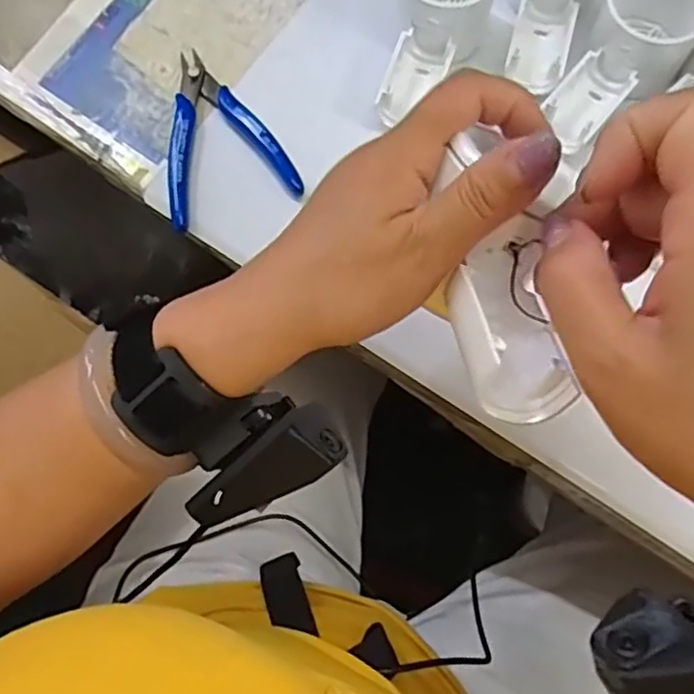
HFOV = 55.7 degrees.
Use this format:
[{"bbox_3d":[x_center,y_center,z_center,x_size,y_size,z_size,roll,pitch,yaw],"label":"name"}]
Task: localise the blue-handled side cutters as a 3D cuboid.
[{"bbox_3d":[-0.083,-0.134,0.409,0.077,0.012,0.116,-19,75,-3],"label":"blue-handled side cutters"}]

